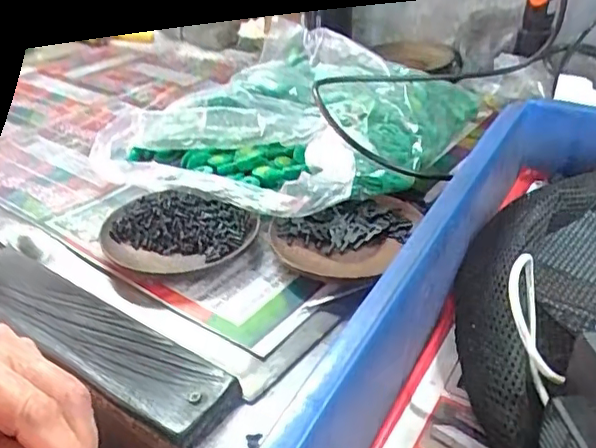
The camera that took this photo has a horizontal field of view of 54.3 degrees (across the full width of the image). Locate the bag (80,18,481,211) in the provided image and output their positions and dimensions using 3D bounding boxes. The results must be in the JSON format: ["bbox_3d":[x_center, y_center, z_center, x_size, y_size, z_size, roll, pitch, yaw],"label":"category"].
[{"bbox_3d":[0.014,-0.120,0.602,0.293,0.050,0.366,17,37,26],"label":"bag"}]

